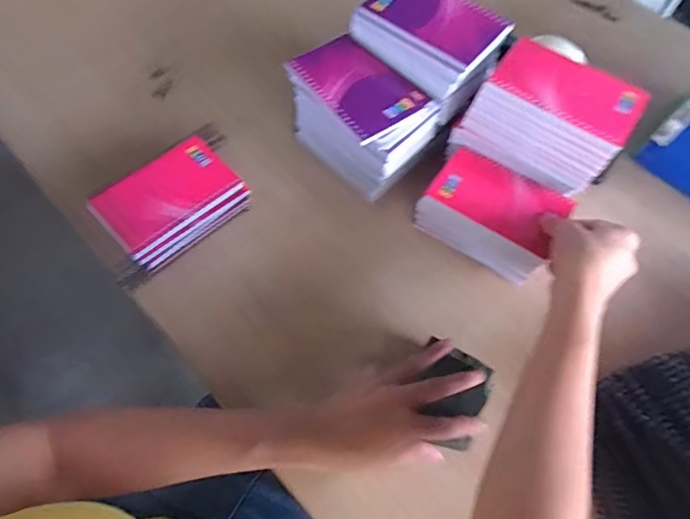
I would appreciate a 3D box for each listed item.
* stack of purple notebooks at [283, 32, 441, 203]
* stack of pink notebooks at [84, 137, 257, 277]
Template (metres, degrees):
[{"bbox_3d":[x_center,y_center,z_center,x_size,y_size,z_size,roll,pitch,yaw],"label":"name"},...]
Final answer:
[{"bbox_3d":[0.013,-0.146,0.541,0.095,0.117,0.138,-41,71,-20],"label":"stack of purple notebooks"},{"bbox_3d":[-0.179,-0.056,0.519,0.087,0.059,0.133,42,68,18],"label":"stack of pink notebooks"}]

